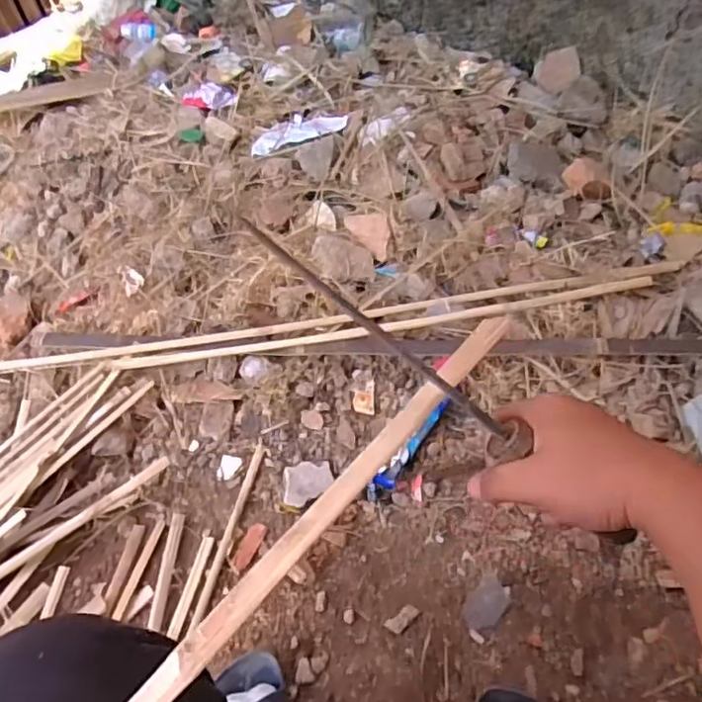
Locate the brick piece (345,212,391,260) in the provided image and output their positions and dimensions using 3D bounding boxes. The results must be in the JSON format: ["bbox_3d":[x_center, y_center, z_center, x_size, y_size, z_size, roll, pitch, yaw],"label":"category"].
[{"bbox_3d":[0.026,-0.185,0.992,0.072,0.036,0.085,-1,60,1],"label":"brick piece"}]

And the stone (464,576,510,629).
[{"bbox_3d":[0.165,0.309,0.740,0.040,0.008,0.062,38,68,21],"label":"stone"}]

